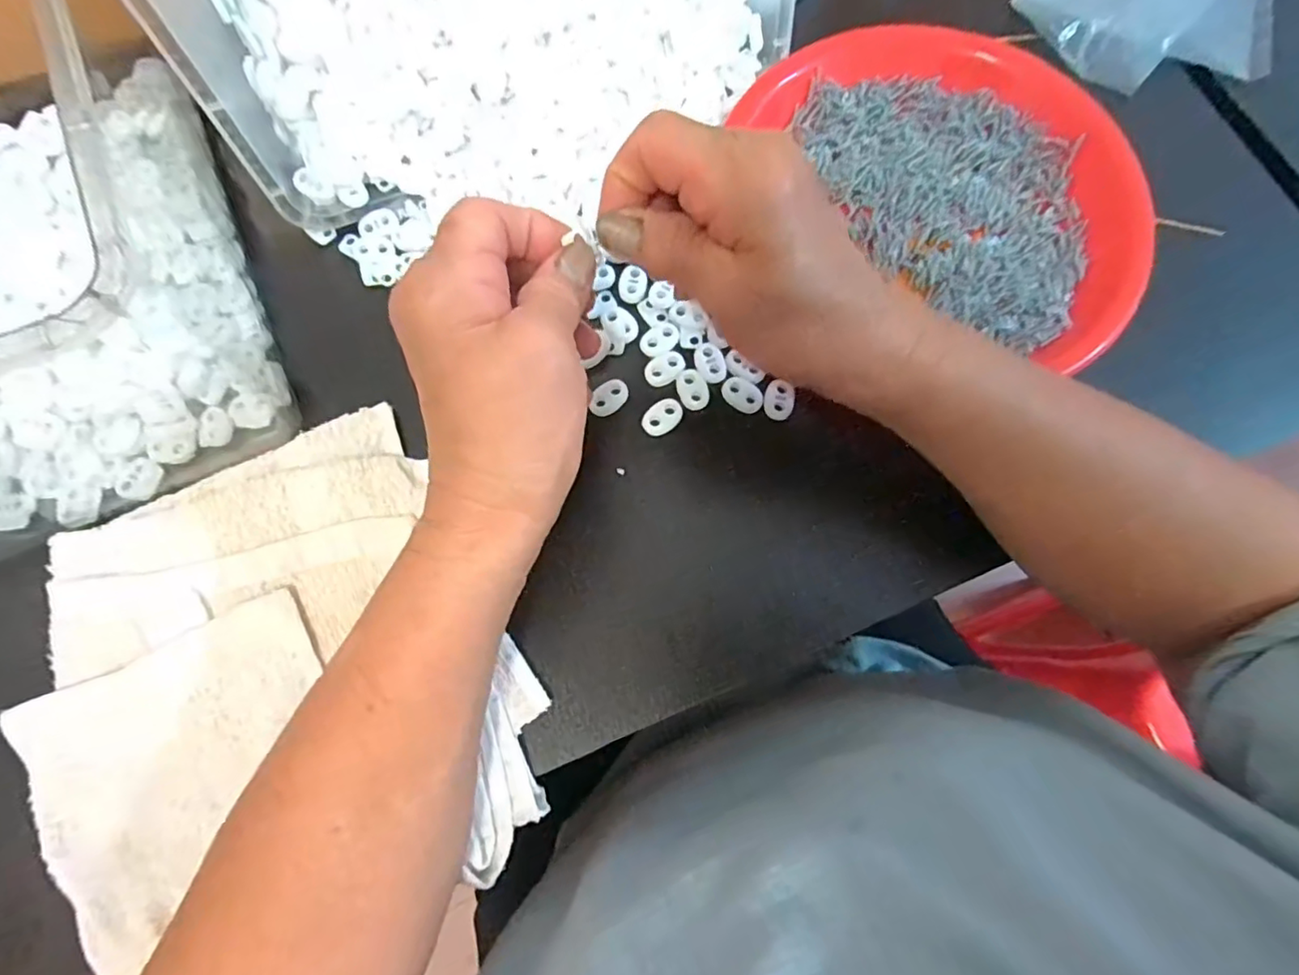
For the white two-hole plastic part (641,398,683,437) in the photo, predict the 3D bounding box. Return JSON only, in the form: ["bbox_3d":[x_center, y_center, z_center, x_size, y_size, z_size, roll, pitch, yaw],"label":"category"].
[{"bbox_3d":[0.007,-0.037,0.311,0.022,0.004,0.015,-40,79,-9],"label":"white two-hole plastic part"}]

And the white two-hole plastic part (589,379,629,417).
[{"bbox_3d":[-0.021,-0.047,0.314,0.021,0.005,0.015,-34,78,-8],"label":"white two-hole plastic part"}]

